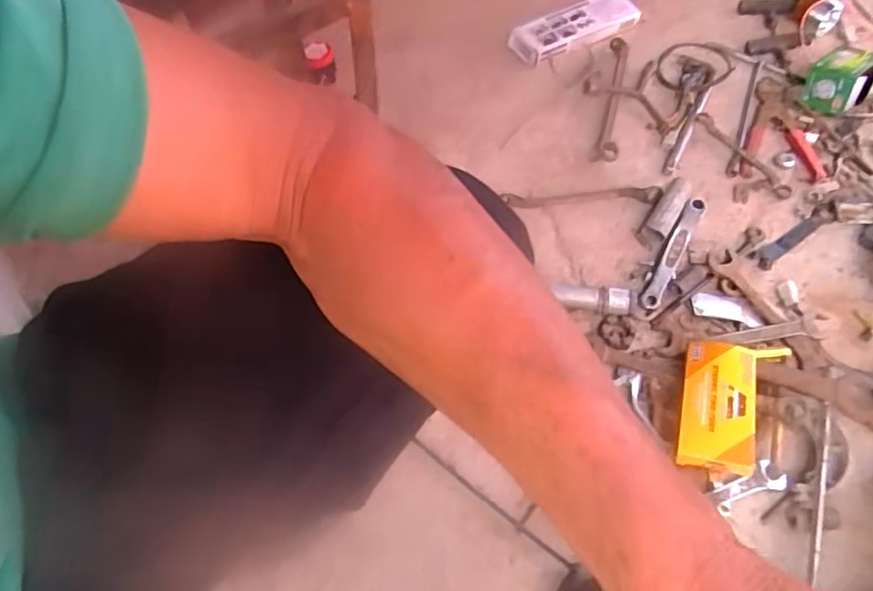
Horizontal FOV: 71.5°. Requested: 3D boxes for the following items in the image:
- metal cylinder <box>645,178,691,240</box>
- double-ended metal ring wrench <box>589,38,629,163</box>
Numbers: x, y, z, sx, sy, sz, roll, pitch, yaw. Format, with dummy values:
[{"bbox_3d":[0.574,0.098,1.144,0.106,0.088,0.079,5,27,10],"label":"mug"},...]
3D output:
[{"bbox_3d":[0.316,-0.119,0.822,0.033,0.031,0.096,28,63,20],"label":"metal cylinder"},{"bbox_3d":[0.278,-0.313,0.942,0.035,0.029,0.277,11,58,11],"label":"double-ended metal ring wrench"}]

